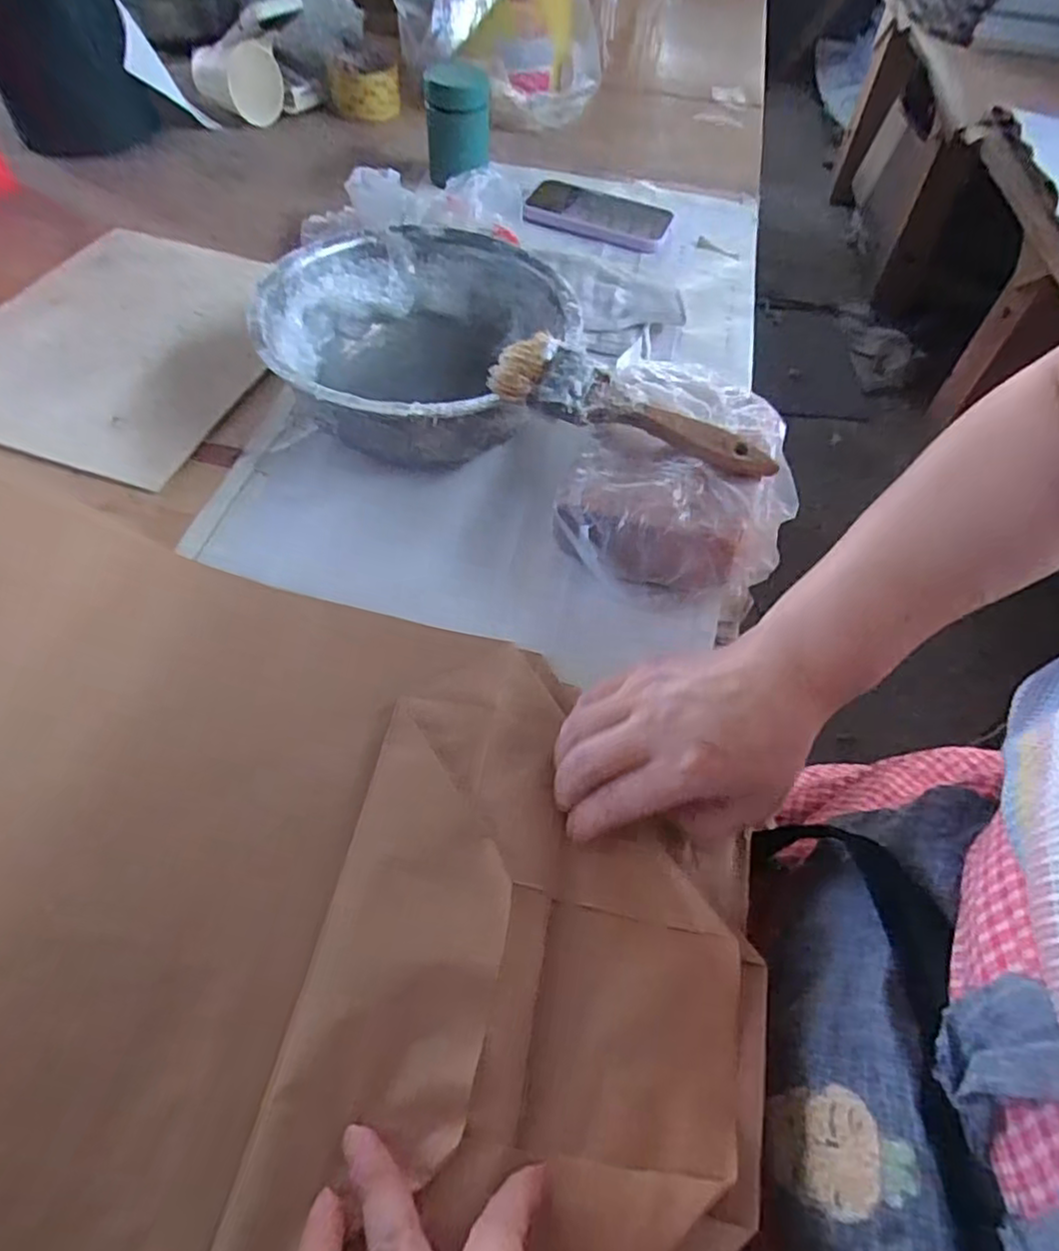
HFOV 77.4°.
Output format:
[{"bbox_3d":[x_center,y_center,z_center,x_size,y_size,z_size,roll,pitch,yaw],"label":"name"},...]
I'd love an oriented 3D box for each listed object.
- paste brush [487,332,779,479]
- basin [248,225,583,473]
[{"bbox_3d":[0.058,-0.122,0.396,0.173,0.038,0.042,25,59,12],"label":"paste brush"},{"bbox_3d":[-0.085,-0.198,0.485,0.204,0.081,0.214,2,57,-3],"label":"basin"}]

